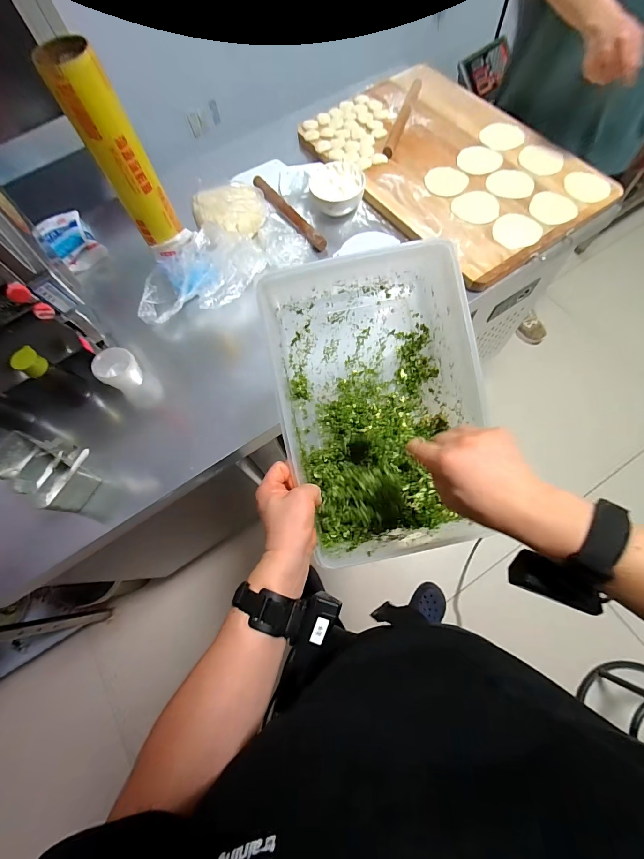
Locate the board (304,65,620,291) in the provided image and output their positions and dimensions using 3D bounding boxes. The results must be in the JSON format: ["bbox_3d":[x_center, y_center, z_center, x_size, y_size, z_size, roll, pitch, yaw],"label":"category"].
[{"bbox_3d":[0.289,-0.632,0.819,0.442,0.043,0.659,-34,73,-9],"label":"board"}]

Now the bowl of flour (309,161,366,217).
[{"bbox_3d":[0.035,-0.545,0.803,0.116,0.062,0.112,-1,71,2],"label":"bowl of flour"}]

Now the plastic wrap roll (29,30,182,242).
[{"bbox_3d":[-0.347,-0.465,0.620,0.084,0.295,0.090,-1,71,2],"label":"plastic wrap roll"}]

